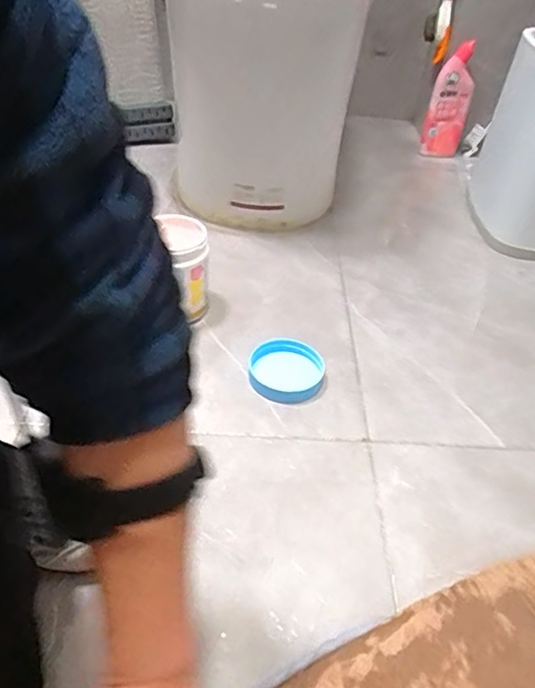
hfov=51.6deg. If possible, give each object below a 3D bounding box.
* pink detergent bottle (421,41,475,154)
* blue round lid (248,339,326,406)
[{"bbox_3d":[0.350,-0.455,1.075,0.076,0.222,0.062,15,42,12],"label":"pink detergent bottle"},{"bbox_3d":[0.023,0.033,0.701,0.094,0.013,0.096,3,41,-2],"label":"blue round lid"}]

